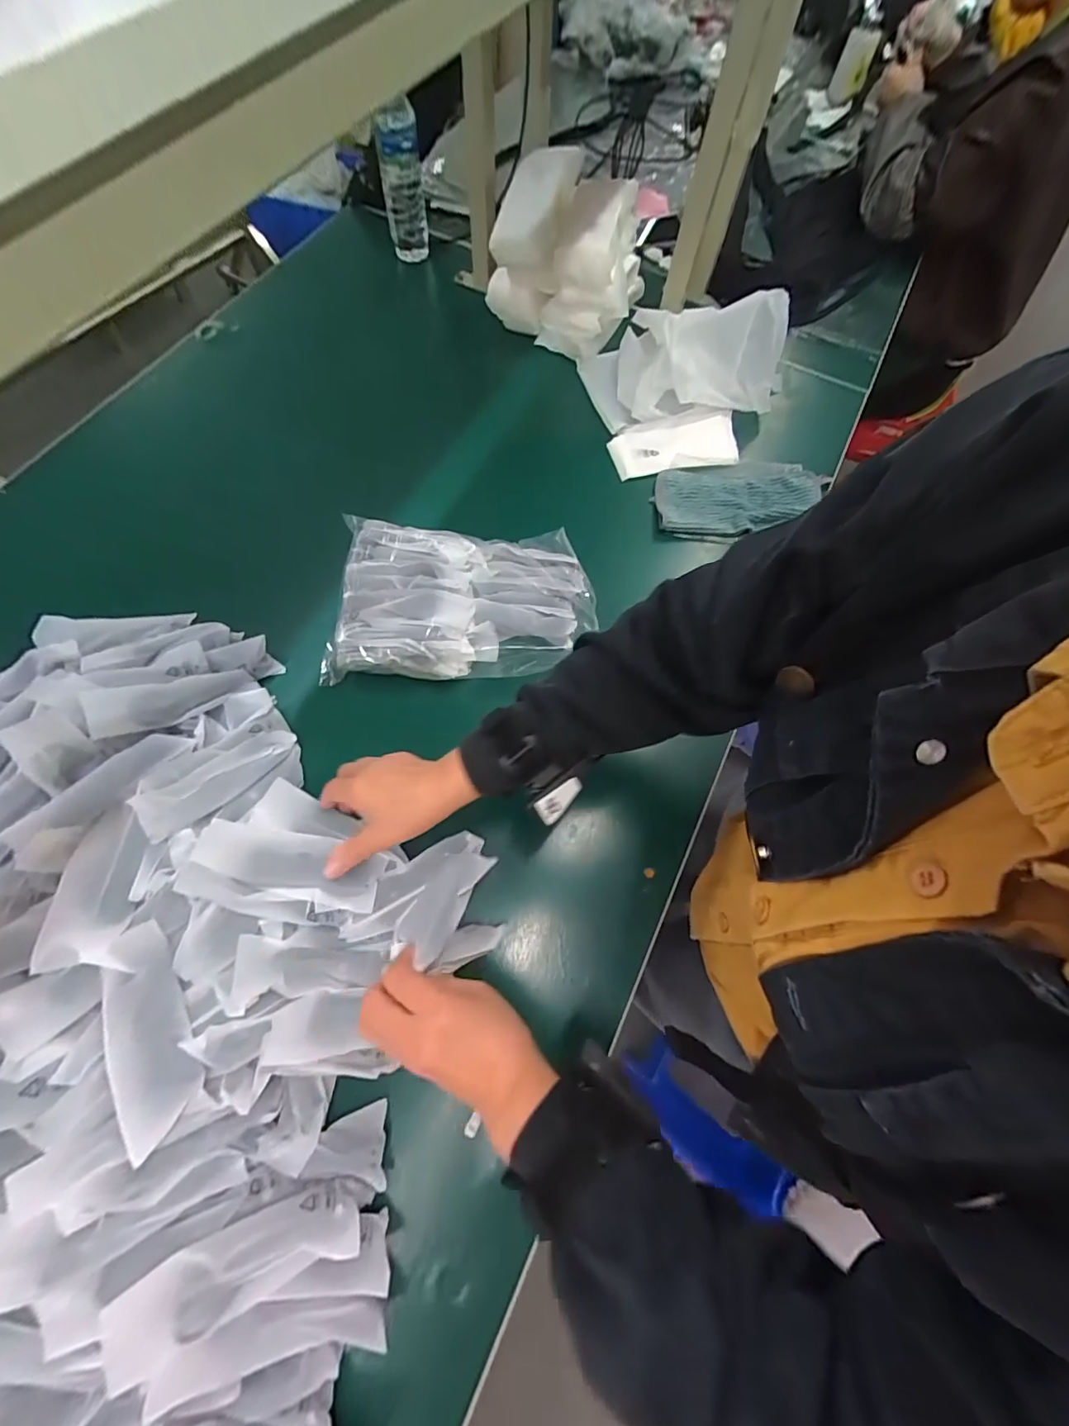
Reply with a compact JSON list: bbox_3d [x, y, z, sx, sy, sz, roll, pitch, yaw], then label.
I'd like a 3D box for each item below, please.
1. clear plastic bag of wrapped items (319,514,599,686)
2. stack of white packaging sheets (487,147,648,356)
[{"bbox_3d":[-0.084,-0.138,0.591,0.306,0.076,0.197,0,68,-3],"label":"clear plastic bag of wrapped items"},{"bbox_3d":[0.061,-0.702,0.750,0.206,0.186,0.207,23,69,6],"label":"stack of white packaging sheets"}]

